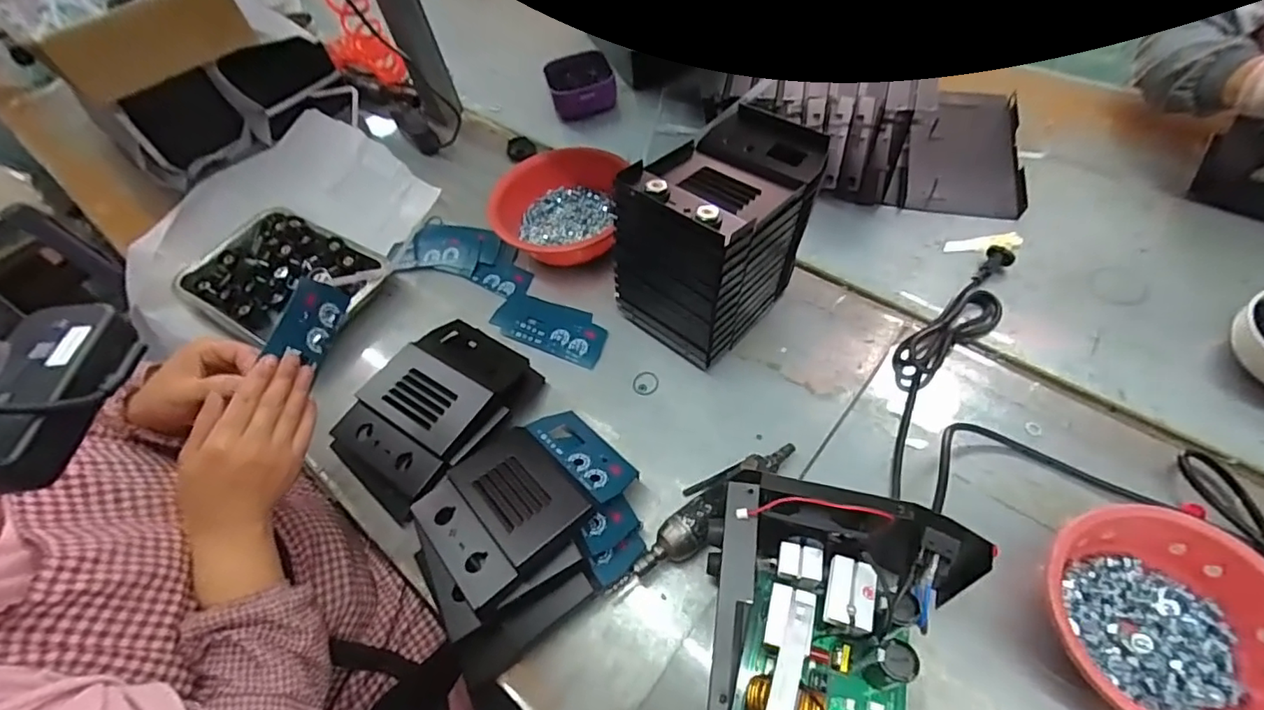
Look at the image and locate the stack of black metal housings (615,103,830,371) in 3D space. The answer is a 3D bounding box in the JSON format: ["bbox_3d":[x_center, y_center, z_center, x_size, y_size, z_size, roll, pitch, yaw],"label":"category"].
[{"bbox_3d":[0.110,-0.150,0.677,0.159,0.206,0.246,34,66,27],"label":"stack of black metal housings"}]

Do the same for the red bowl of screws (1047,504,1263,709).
[{"bbox_3d":[0.432,0.222,0.460,0.172,0.075,0.170,-4,55,6],"label":"red bowl of screws"}]

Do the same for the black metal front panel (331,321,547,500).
[{"bbox_3d":[-0.231,0.053,0.665,0.159,0.063,0.208,26,63,24],"label":"black metal front panel"}]

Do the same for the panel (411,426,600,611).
[{"bbox_3d":[-0.135,0.151,0.562,0.144,0.027,0.154,-40,59,-19],"label":"panel"}]

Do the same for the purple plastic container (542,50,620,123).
[{"bbox_3d":[-0.093,-0.504,1.051,0.123,0.070,0.125,-16,55,-3],"label":"purple plastic container"}]

